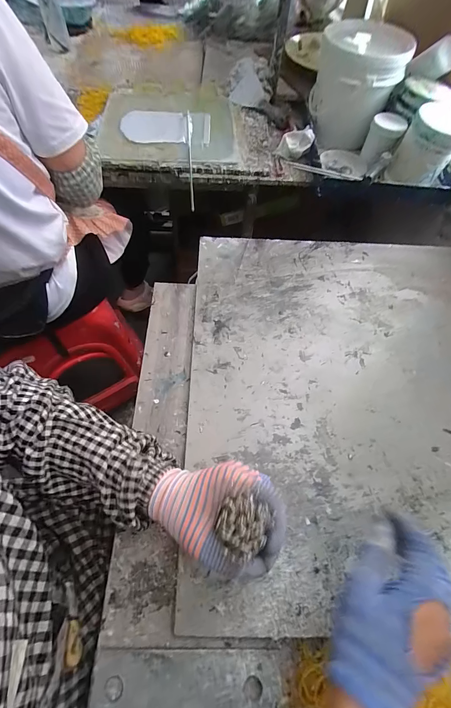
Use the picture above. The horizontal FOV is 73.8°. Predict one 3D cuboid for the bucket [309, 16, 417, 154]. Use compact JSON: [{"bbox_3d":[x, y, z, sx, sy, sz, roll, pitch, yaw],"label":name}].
[{"bbox_3d":[0.298,-0.621,0.715,0.173,0.188,0.200,9,63,3],"label":"bucket"}]

